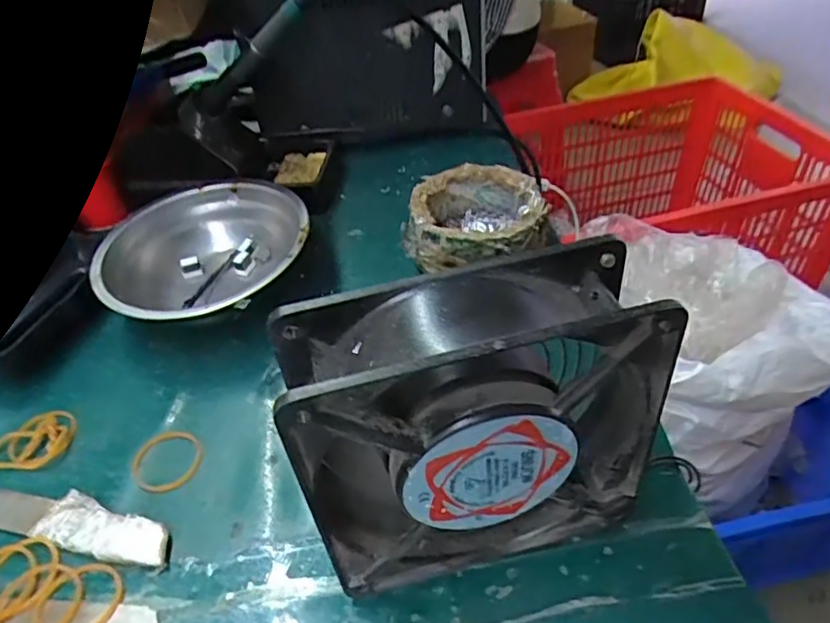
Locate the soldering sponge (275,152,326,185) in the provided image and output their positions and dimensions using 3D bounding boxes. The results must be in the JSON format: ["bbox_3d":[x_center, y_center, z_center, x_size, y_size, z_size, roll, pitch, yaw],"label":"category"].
[{"bbox_3d":[-0.087,-0.105,0.439,0.033,0.010,0.045,-1,43,6],"label":"soldering sponge"}]

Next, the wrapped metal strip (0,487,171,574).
[{"bbox_3d":[-0.152,0.094,0.259,0.098,0.007,0.021,8,45,15],"label":"wrapped metal strip"}]

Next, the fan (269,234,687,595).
[{"bbox_3d":[0.021,0.043,0.207,0.118,0.123,0.040,-12,43,-6],"label":"fan"}]

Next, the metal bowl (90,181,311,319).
[{"bbox_3d":[-0.128,-0.030,0.365,0.122,0.047,0.122,-3,43,3],"label":"metal bowl"}]

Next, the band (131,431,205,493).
[{"bbox_3d":[-0.121,0.071,0.283,0.034,0.004,0.033,-3,43,3],"label":"band"}]

